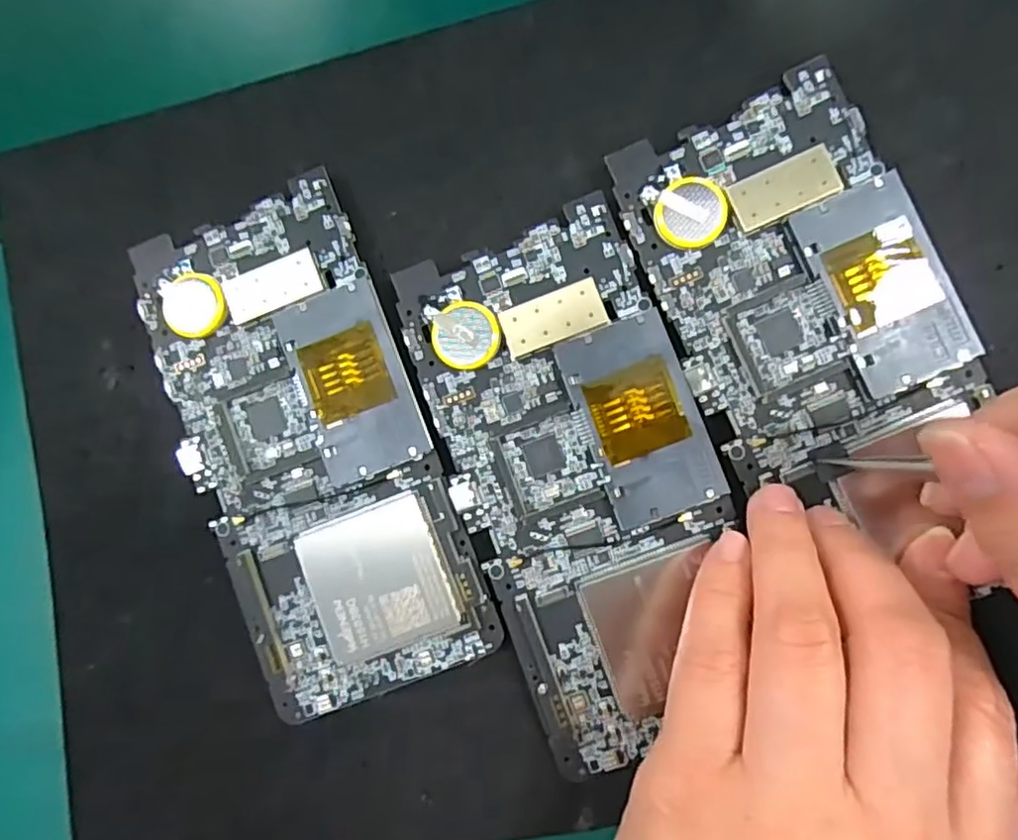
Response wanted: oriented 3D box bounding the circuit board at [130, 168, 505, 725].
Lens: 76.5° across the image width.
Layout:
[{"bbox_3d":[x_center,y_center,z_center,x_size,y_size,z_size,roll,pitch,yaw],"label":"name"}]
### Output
[{"bbox_3d":[-0.061,0.009,0.197,0.072,0.007,0.150,-23,85,4],"label":"circuit board"}]

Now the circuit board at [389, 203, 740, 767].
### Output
[{"bbox_3d":[0.023,0.017,0.187,0.072,0.005,0.149,-21,85,4],"label":"circuit board"}]

